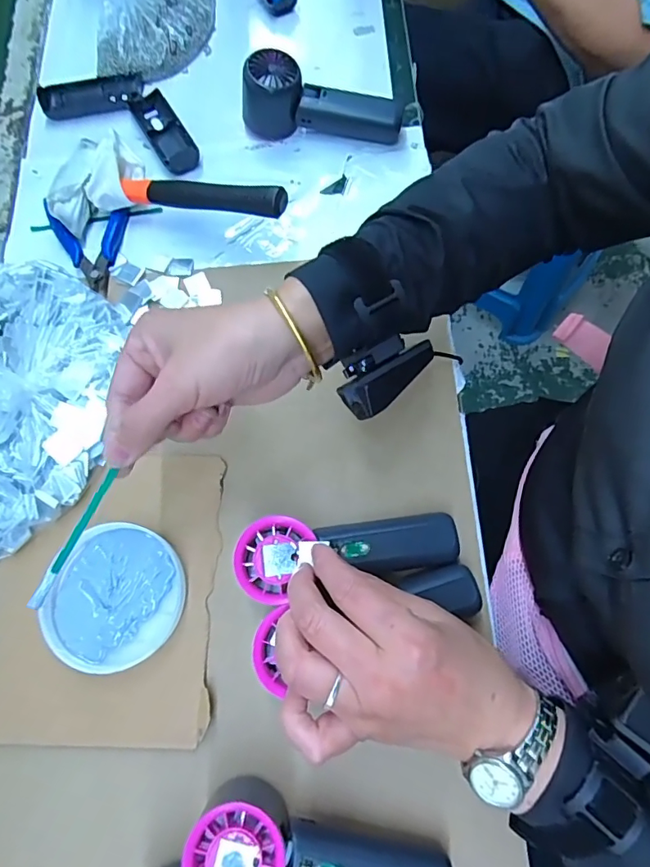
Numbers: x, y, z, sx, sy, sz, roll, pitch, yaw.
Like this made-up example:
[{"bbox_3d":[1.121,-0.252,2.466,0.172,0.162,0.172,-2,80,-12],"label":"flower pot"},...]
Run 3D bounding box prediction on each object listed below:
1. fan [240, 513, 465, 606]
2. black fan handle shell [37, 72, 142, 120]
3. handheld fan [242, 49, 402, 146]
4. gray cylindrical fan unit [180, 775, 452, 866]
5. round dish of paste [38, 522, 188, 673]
[{"bbox_3d":[0.015,0.085,0.351,0.153,0.040,0.051,-4,73,-12],"label":"fan"},{"bbox_3d":[-0.244,-0.354,0.509,0.103,0.012,0.039,-10,73,0],"label":"black fan handle shell"},{"bbox_3d":[-0.001,-0.322,0.473,0.149,0.054,0.049,6,74,5],"label":"handheld fan"},{"bbox_3d":[-0.004,0.264,0.293,0.152,0.052,0.051,15,75,8],"label":"gray cylindrical fan unit"},{"bbox_3d":[-0.154,0.117,0.354,0.094,0.022,0.096,-1,73,3],"label":"round dish of paste"}]

